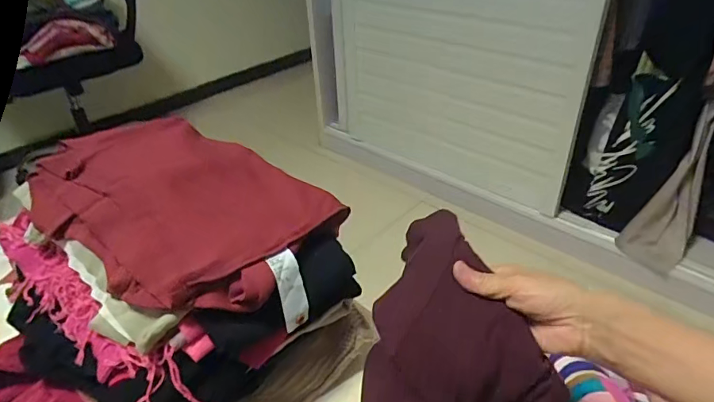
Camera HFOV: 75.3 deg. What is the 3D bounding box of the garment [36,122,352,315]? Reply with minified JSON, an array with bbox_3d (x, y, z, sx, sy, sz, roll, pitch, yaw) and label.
[{"bbox_3d":[-0.205,-0.009,0.531,0.336,0.066,0.225,20,43,33],"label":"garment"}]

